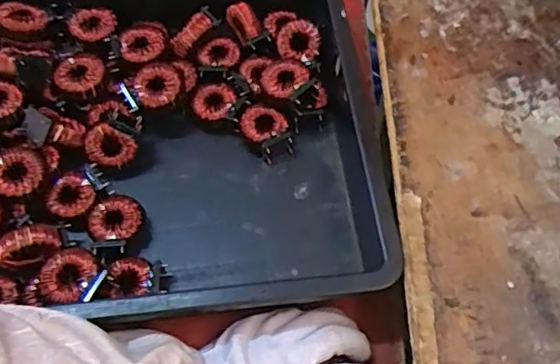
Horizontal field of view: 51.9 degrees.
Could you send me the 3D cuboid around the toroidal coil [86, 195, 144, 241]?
[{"bbox_3d":[-0.150,0.038,0.537,0.048,0.024,0.044,0,62,0],"label":"toroidal coil"}]

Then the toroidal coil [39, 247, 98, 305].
[{"bbox_3d":[-0.175,0.080,0.482,0.043,0.027,0.049,28,65,14],"label":"toroidal coil"}]

